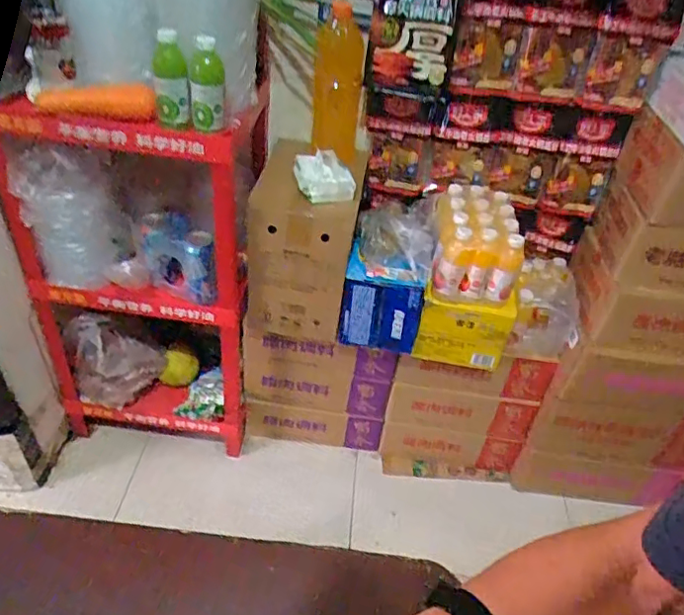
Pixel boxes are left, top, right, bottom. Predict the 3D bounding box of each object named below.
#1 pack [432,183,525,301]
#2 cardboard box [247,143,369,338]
[{"bbox_3d":[0.284,-0.143,1.239,0.180,0.153,0.192,8,40,0],"label":"pack"},{"bbox_3d":[-0.081,-0.156,1.311,0.215,0.430,0.245,9,40,2],"label":"cardboard box"}]

